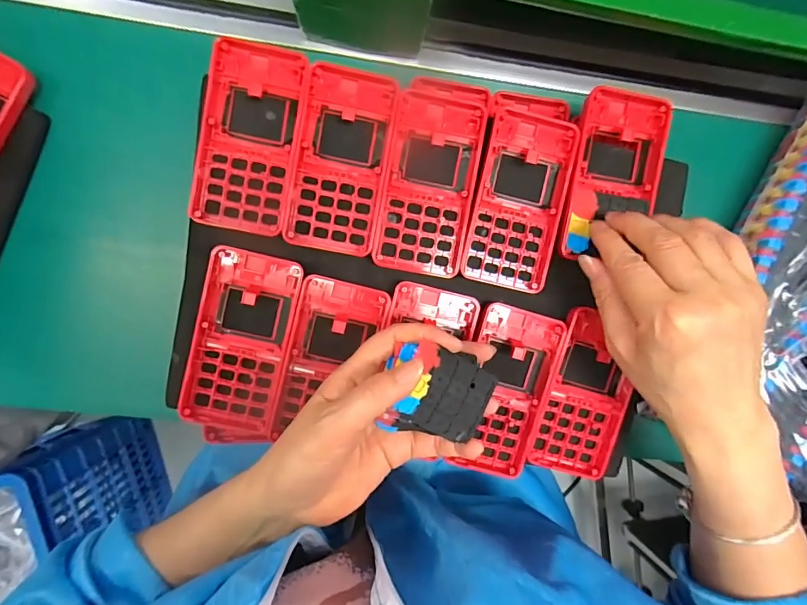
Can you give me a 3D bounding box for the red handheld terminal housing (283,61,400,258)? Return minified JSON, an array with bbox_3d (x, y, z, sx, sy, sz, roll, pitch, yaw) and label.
[{"bbox_3d":[-0.042,-0.097,0.299,0.061,0.012,0.123,10,91,-6],"label":"red handheld terminal housing"}]

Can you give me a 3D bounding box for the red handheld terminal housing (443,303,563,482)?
[{"bbox_3d":[0.073,0.065,0.321,0.062,0.017,0.122,15,91,-6],"label":"red handheld terminal housing"}]

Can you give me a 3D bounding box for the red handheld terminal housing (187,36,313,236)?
[{"bbox_3d":[-0.102,-0.112,0.293,0.062,0.013,0.125,10,91,-6],"label":"red handheld terminal housing"}]

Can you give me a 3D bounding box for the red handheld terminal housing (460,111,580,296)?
[{"bbox_3d":[0.082,-0.072,0.311,0.062,0.010,0.122,12,91,-6],"label":"red handheld terminal housing"}]

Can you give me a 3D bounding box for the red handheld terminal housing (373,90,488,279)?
[{"bbox_3d":[0.018,-0.084,0.304,0.062,0.013,0.125,10,91,-6],"label":"red handheld terminal housing"}]

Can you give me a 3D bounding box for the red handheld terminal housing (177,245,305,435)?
[{"bbox_3d":[-0.111,0.028,0.299,0.062,0.011,0.123,14,91,-6],"label":"red handheld terminal housing"}]

